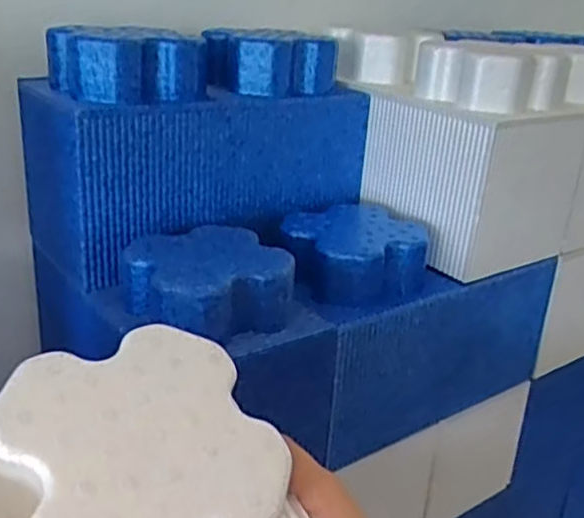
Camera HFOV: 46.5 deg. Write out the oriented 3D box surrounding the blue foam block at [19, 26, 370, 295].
[{"bbox_3d":[-0.088,-0.117,0.646,0.294,0.187,0.173,-16,29,-39],"label":"blue foam block"}]

